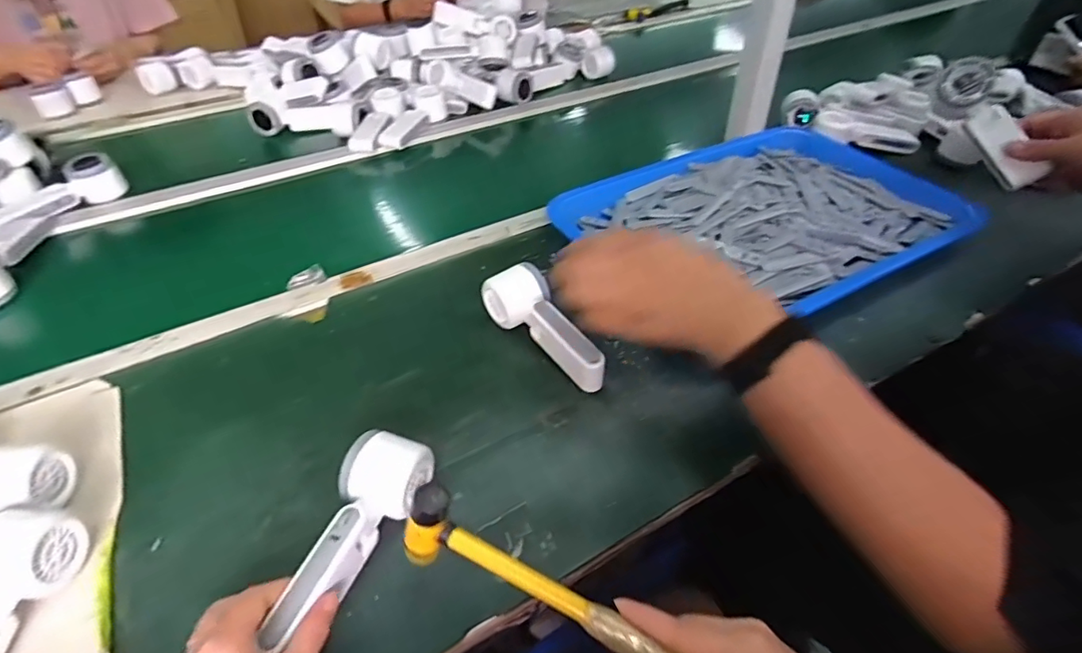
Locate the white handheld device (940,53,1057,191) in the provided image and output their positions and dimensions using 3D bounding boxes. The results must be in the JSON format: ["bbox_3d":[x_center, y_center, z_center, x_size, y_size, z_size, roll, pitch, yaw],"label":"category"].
[{"bbox_3d":[0.528,-0.242,0.636,0.035,0.063,0.170,-15,79,-13],"label":"white handheld device"}]

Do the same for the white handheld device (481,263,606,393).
[{"bbox_3d":[0.010,0.000,0.548,0.056,0.055,0.160,-34,55,-25],"label":"white handheld device"}]

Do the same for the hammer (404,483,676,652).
[{"bbox_3d":[0.006,0.169,0.337,0.204,0.056,0.030,26,51,10],"label":"hammer"}]

